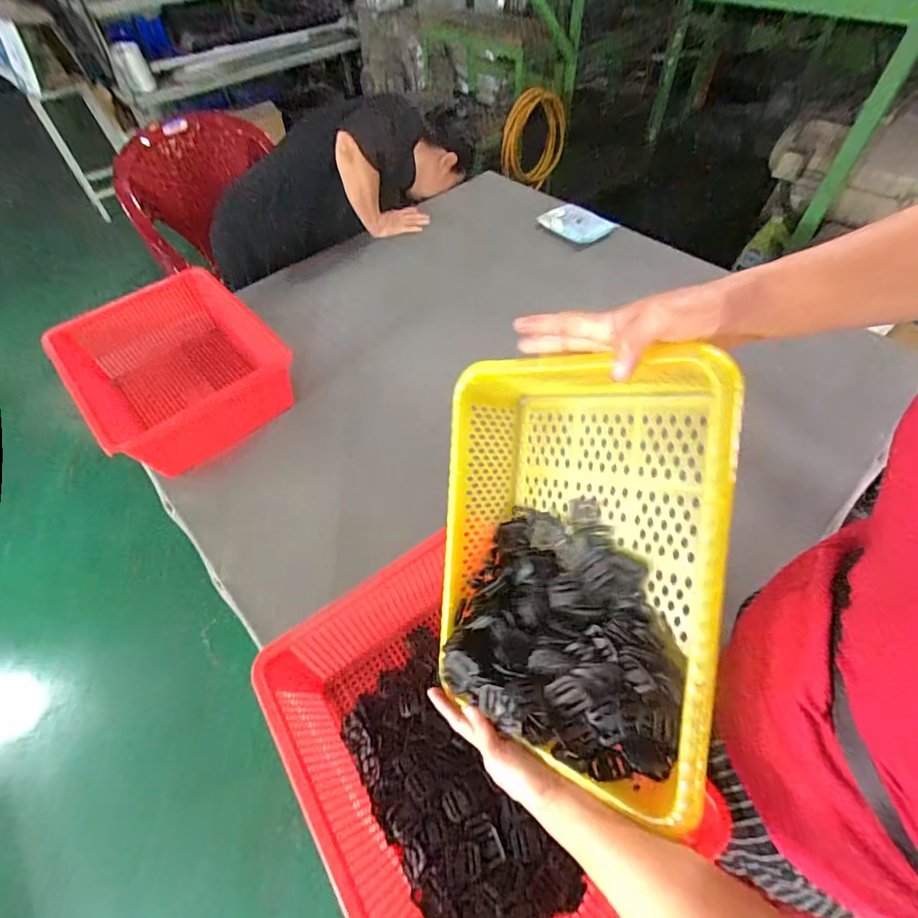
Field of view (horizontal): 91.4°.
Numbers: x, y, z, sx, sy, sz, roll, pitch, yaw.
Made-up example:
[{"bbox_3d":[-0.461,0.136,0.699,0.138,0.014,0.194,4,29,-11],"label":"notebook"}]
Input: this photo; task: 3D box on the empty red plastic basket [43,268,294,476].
[{"bbox_3d":[-0.520,-0.160,0.846,0.306,0.156,0.383,-39,61,-22],"label":"empty red plastic basket"}]

